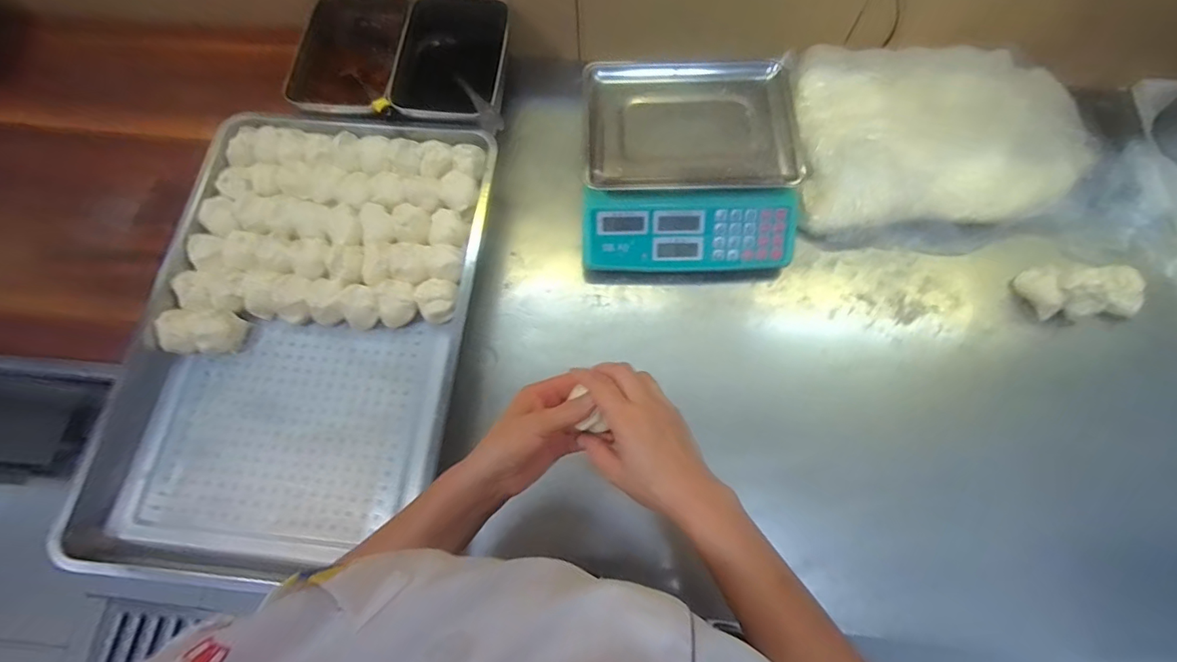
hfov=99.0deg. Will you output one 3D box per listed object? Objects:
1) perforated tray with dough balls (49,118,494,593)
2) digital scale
[{"bbox_3d":[-0.345,-0.014,0.605,0.395,0.048,0.551,5,71,3],"label":"perforated tray with dough balls"},{"bbox_3d":[0.128,-0.222,0.662,0.270,0.091,0.274,-2,71,1],"label":"digital scale"}]

